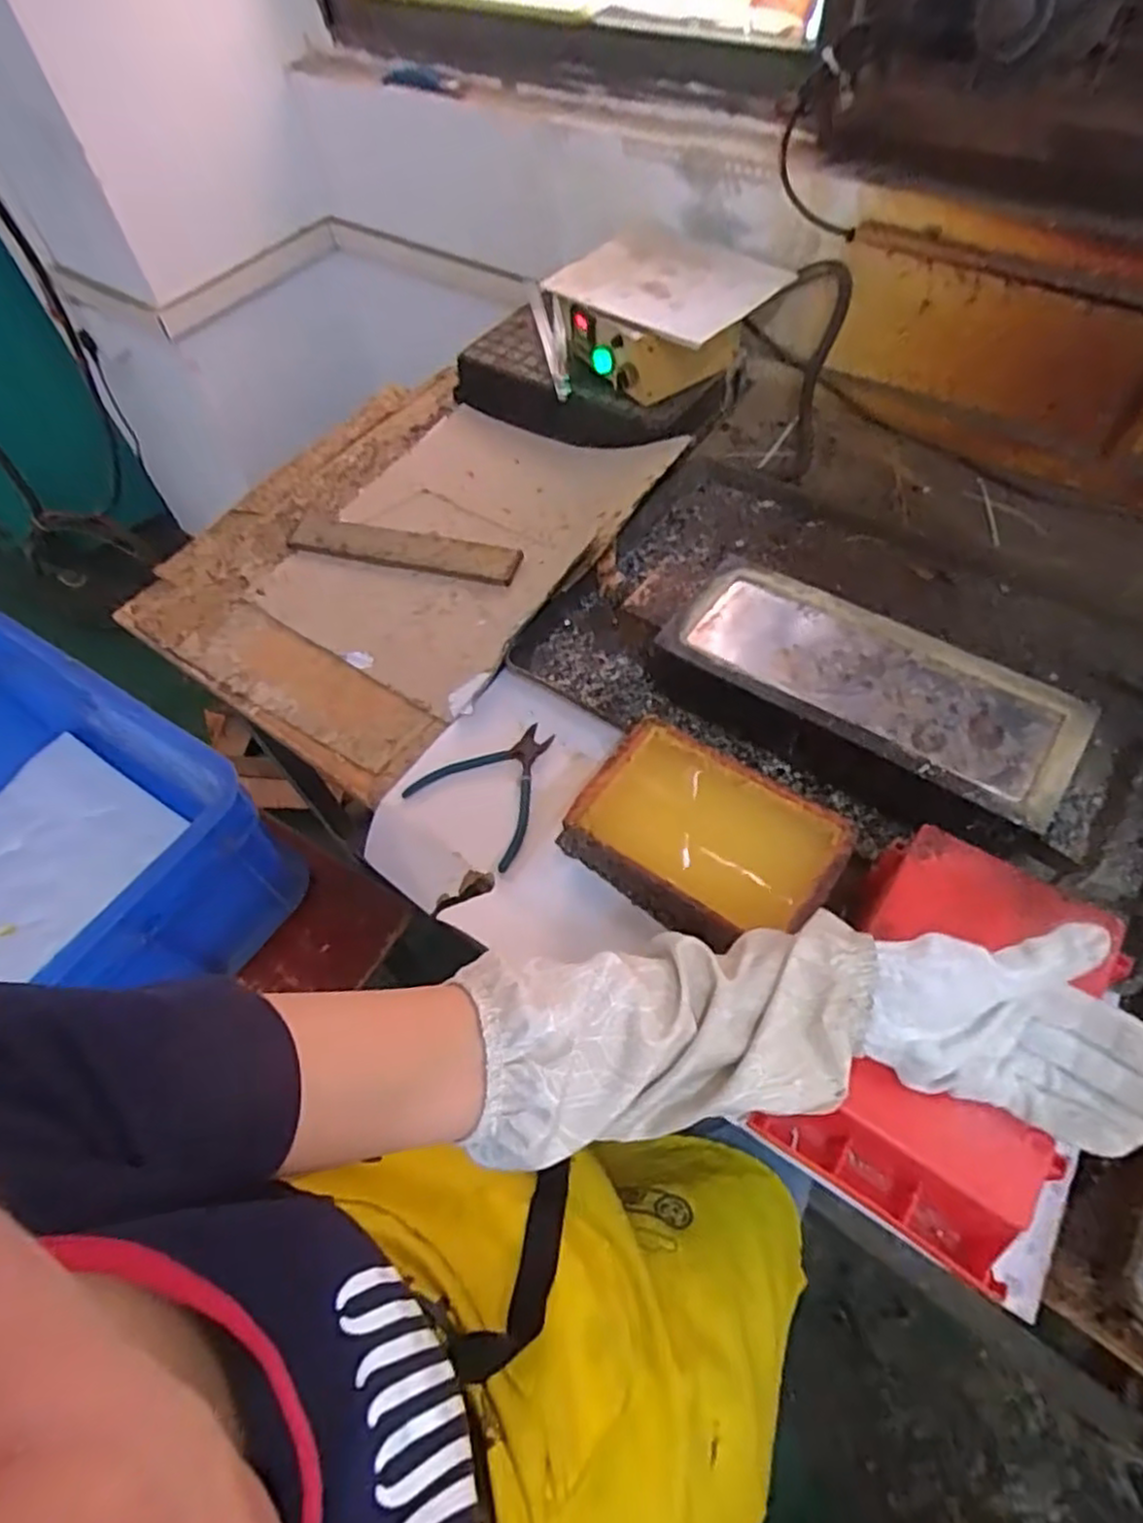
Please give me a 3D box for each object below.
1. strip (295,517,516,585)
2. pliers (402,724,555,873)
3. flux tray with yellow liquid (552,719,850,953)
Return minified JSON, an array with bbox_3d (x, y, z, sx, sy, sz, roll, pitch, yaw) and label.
[{"bbox_3d":[-0.208,-0.263,0.884,0.298,0.012,0.055,13,59,13],"label":"strip"},{"bbox_3d":[-0.070,0.016,0.675,0.128,0.008,0.131,32,65,22],"label":"pliers"},{"bbox_3d":[0.106,0.067,0.591,0.203,0.063,0.141,32,65,22],"label":"flux tray with yellow liquid"}]

